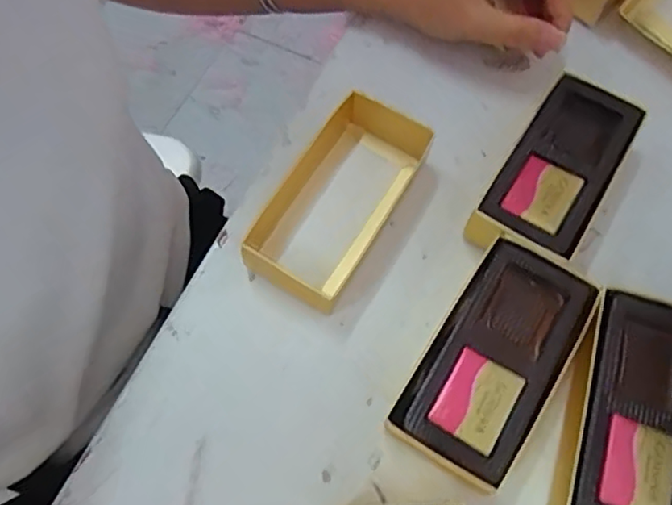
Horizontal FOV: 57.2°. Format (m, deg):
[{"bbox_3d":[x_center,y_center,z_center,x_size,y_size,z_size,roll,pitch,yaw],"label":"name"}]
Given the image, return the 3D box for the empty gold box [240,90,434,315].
[{"bbox_3d":[-0.002,-0.031,0.343,0.061,0.030,0.113,30,68,10],"label":"empty gold box"}]

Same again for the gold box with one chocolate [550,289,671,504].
[{"bbox_3d":[0.143,0.081,0.296,0.067,0.037,0.111,15,66,4],"label":"gold box with one chocolate"}]

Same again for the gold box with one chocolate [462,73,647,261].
[{"bbox_3d":[0.123,-0.042,0.348,0.055,0.034,0.116,34,69,12],"label":"gold box with one chocolate"}]

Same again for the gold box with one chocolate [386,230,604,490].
[{"bbox_3d":[0.076,0.055,0.304,0.056,0.033,0.115,32,69,11],"label":"gold box with one chocolate"}]

